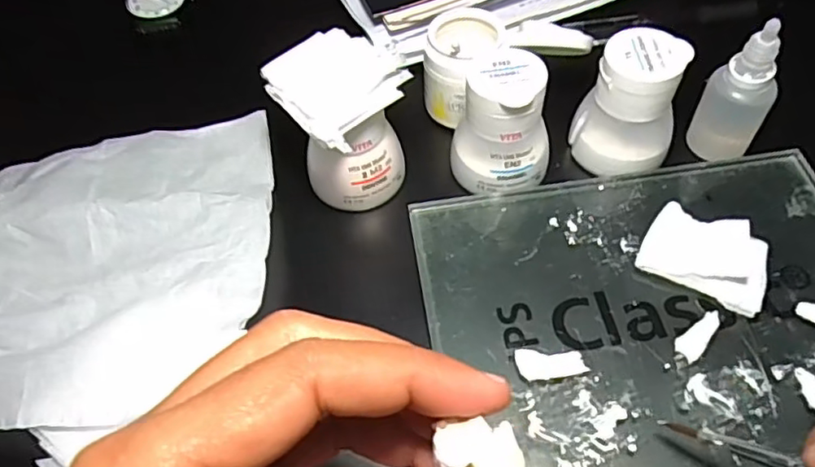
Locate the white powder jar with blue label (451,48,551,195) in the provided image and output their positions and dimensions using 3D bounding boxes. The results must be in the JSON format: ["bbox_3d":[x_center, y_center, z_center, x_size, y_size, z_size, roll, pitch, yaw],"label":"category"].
[{"bbox_3d":[0.047,-0.052,0.296,0.046,0.056,0.039,8,57,9],"label":"white powder jar with blue label"}]

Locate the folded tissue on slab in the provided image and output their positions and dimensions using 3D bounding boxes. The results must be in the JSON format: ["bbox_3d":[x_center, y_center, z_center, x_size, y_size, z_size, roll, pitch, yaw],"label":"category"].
[{"bbox_3d":[0.133,0.010,0.274,0.052,0.014,0.040,25,61,19],"label":"folded tissue on slab"}]

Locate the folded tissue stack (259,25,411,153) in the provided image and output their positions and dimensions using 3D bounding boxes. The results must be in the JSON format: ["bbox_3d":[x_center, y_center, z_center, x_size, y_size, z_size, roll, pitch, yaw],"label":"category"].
[{"bbox_3d":[-0.032,-0.067,0.272,0.058,0.010,0.055,35,65,24],"label":"folded tissue stack"}]

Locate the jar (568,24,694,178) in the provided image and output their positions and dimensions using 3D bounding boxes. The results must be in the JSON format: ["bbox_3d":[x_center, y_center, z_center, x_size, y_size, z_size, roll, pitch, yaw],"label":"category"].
[{"bbox_3d":[0.110,-0.064,0.299,0.048,0.053,0.040,21,60,17],"label":"jar"}]

